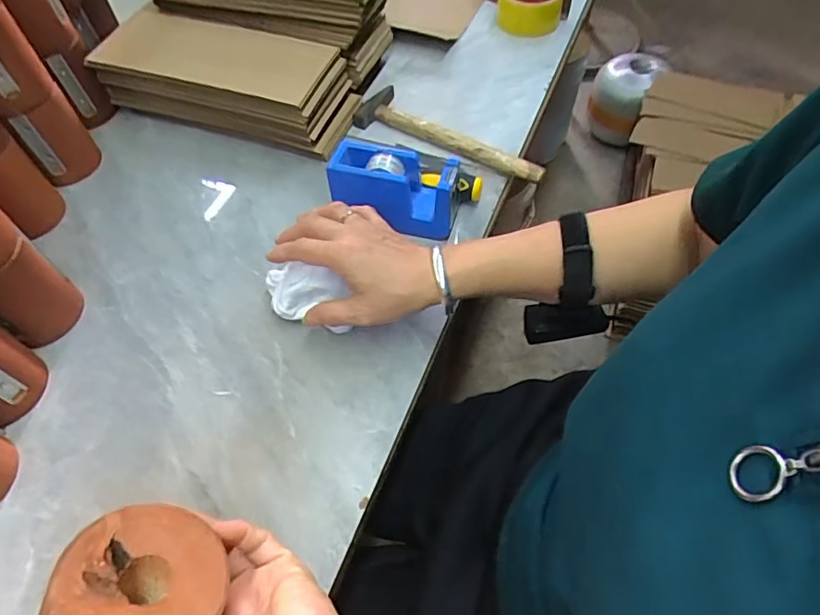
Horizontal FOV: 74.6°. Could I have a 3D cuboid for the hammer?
[{"bbox_3d":[0.051,-0.212,0.646,0.242,0.019,0.072,23,60,15],"label":"hammer"}]

